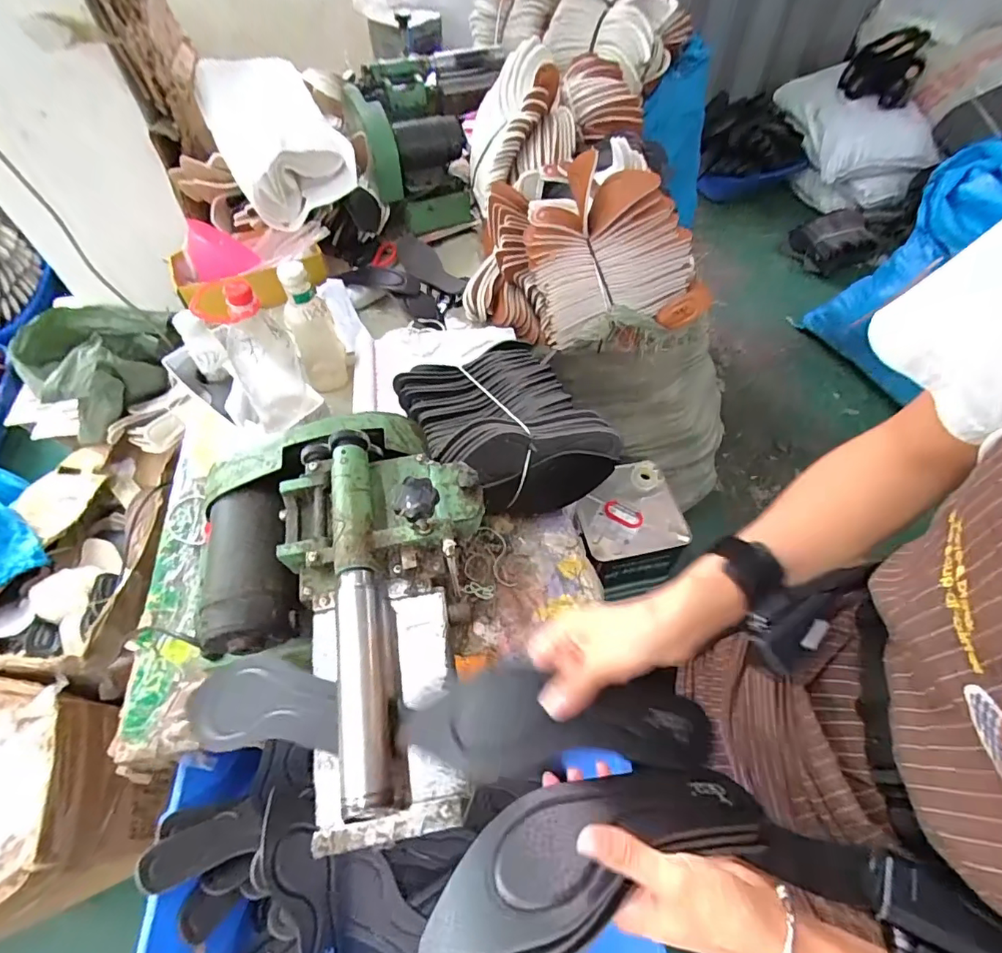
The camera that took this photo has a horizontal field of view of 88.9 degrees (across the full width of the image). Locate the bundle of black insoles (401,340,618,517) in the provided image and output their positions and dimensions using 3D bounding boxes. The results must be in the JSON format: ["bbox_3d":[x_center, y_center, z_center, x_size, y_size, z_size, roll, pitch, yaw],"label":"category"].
[{"bbox_3d":[-0.003,-0.094,0.769,0.246,0.112,0.297,-16,57,-11],"label":"bundle of black insoles"}]

